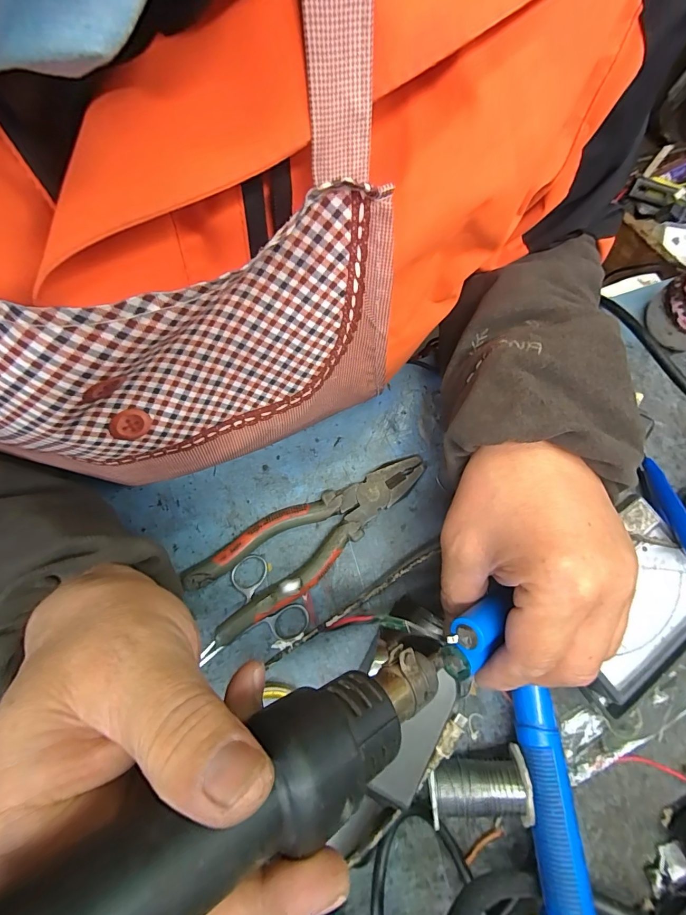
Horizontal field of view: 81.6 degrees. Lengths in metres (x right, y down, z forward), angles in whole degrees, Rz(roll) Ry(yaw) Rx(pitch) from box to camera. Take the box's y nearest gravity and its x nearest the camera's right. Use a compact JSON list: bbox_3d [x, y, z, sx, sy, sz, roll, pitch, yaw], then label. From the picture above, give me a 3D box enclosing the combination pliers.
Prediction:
[{"bbox_3d":[-0.019,0.058,0.299,0.190,0.018,0.061,-30,82,-9],"label":"combination pliers"}]

